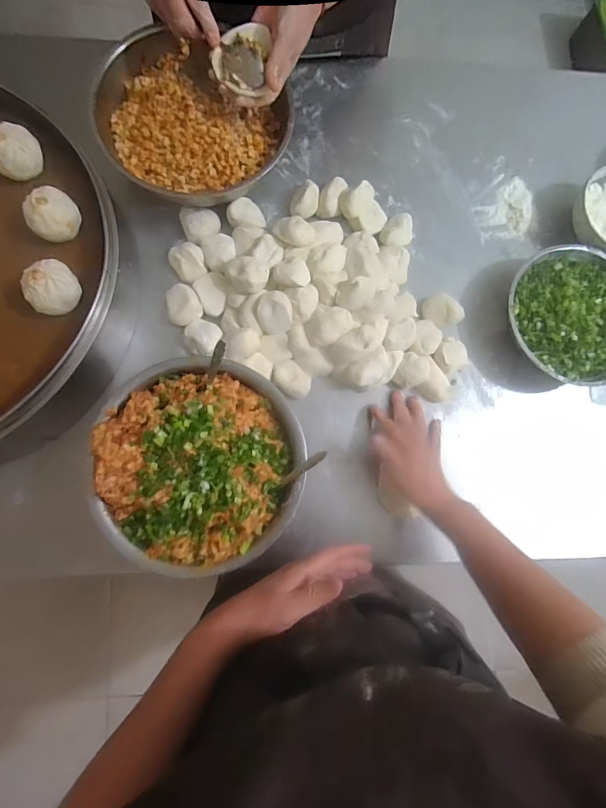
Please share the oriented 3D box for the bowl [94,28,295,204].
[{"bbox_3d":[-0.148,-0.396,0.575,0.255,0.079,0.240,1,82,-4],"label":"bowl"}]

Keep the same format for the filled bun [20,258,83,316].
[{"bbox_3d":[-0.287,-0.133,0.470,0.051,0.034,0.059,30,81,0],"label":"filled bun"}]

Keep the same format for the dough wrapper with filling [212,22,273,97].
[{"bbox_3d":[-0.069,-0.419,0.505,0.070,0.029,0.069,3,104,11],"label":"dough wrapper with filling"}]

